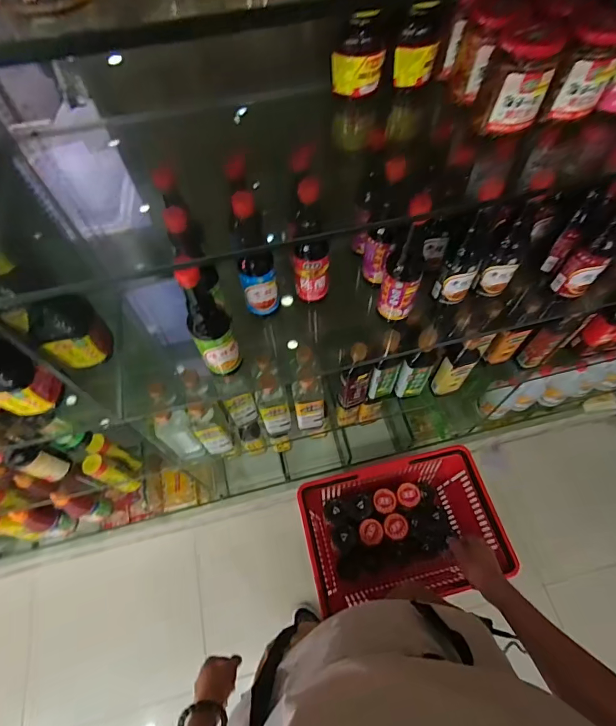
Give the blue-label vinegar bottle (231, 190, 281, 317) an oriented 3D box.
[{"bbox_3d":[-0.088,-0.164,0.636,0.064,0.230,0.052,-13,60,-4],"label":"blue-label vinegar bottle"}]

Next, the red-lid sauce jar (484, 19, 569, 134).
[{"bbox_3d":[0.238,-0.316,0.441,0.065,0.087,0.066,27,65,17],"label":"red-lid sauce jar"}]

